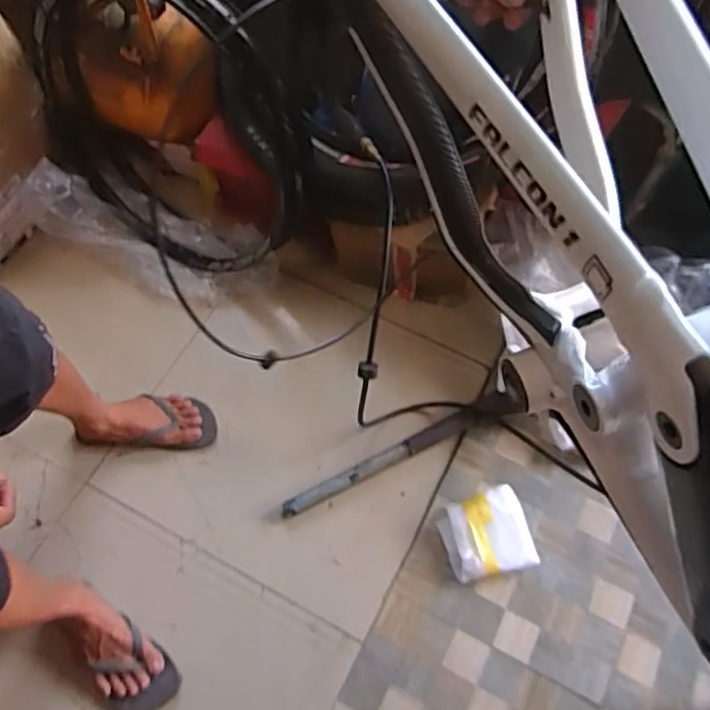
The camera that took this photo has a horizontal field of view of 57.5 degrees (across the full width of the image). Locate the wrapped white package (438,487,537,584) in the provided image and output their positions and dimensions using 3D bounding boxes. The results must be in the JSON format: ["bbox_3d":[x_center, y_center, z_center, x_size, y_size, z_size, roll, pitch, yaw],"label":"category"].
[{"bbox_3d":[0.241,0.322,1.176,0.158,0.074,0.153,-16,66,-8],"label":"wrapped white package"}]

